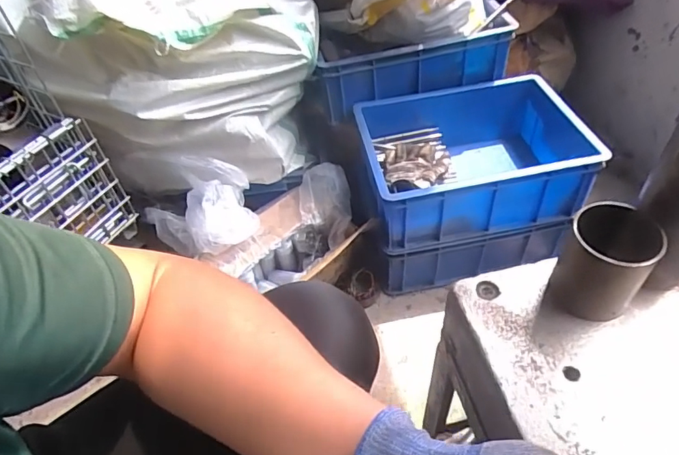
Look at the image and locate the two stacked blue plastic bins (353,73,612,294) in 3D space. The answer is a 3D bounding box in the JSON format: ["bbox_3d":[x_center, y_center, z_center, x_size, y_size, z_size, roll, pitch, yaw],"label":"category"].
[{"bbox_3d":[0.271,-0.099,0.986,0.421,0.262,0.292,-9,48,-3],"label":"two stacked blue plastic bins"}]

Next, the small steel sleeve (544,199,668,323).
[{"bbox_3d":[0.234,0.030,0.427,0.067,0.086,0.079,26,55,26],"label":"small steel sleeve"}]

